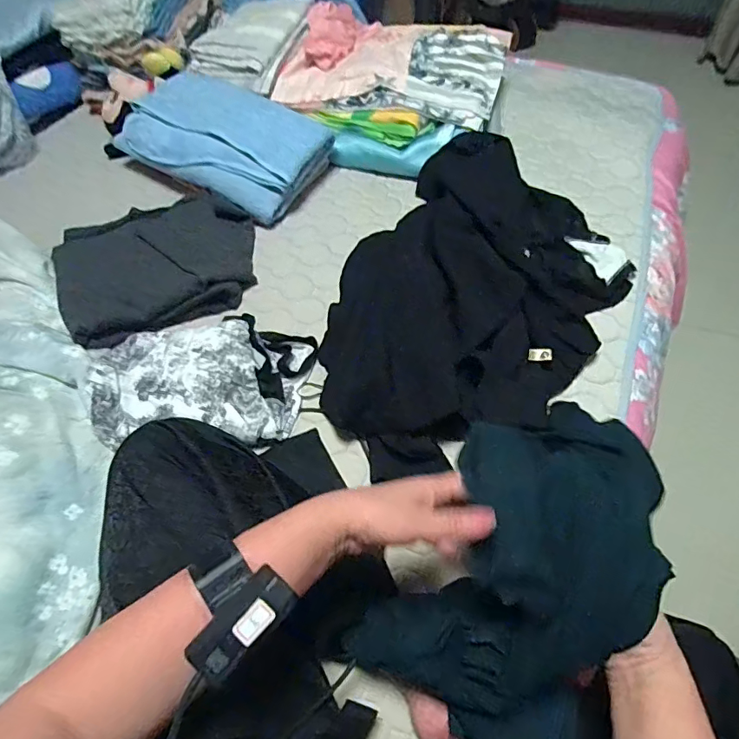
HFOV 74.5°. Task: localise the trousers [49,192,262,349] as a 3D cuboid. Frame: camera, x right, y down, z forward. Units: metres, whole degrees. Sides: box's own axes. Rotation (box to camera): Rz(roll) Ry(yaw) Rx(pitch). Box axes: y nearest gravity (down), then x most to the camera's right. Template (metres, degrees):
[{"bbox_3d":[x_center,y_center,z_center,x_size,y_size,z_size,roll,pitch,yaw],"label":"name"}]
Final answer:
[{"bbox_3d":[-0.332,-0.175,0.753,0.294,0.057,0.245,-21,60,-9],"label":"trousers"}]

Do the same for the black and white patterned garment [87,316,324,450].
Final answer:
[{"bbox_3d":[-0.225,0.009,0.647,0.286,0.046,0.185,-3,59,2],"label":"black and white patterned garment"}]

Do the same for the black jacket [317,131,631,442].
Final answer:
[{"bbox_3d":[0.141,-0.106,0.653,0.330,0.091,0.473,25,64,17],"label":"black jacket"}]

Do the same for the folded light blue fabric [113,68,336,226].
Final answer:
[{"bbox_3d":[-0.255,-0.393,0.833,0.338,0.099,0.187,27,64,18],"label":"folded light blue fabric"}]

